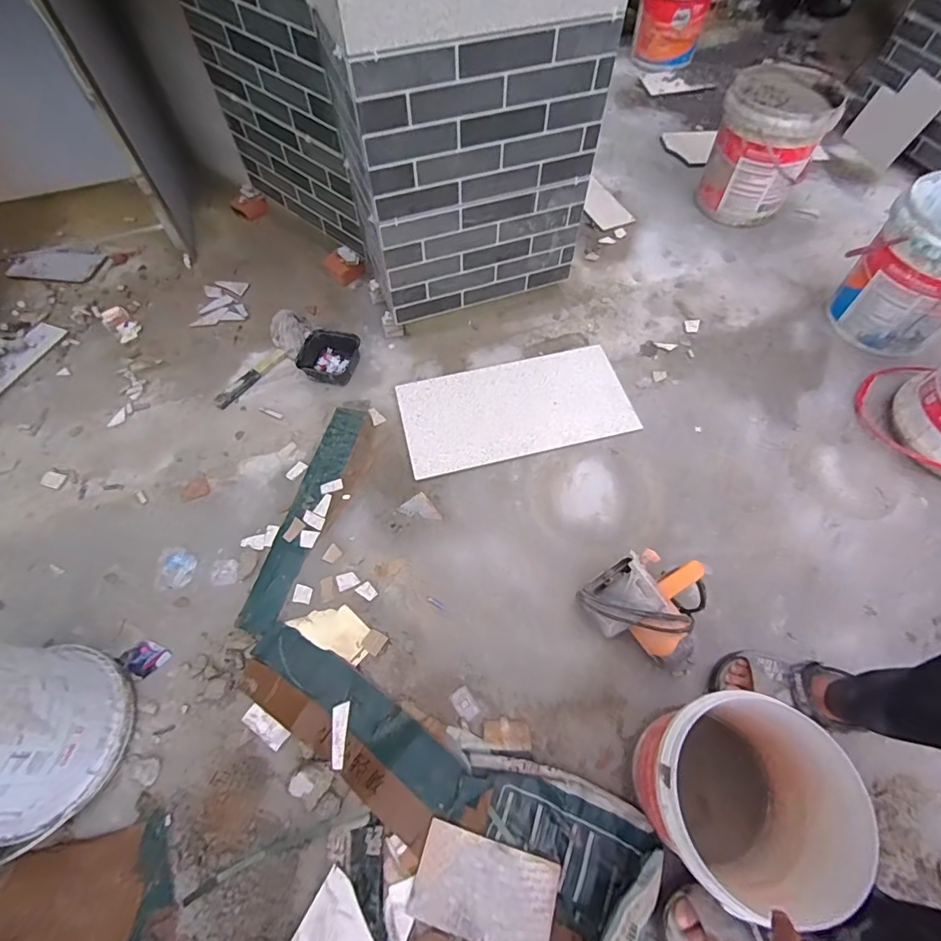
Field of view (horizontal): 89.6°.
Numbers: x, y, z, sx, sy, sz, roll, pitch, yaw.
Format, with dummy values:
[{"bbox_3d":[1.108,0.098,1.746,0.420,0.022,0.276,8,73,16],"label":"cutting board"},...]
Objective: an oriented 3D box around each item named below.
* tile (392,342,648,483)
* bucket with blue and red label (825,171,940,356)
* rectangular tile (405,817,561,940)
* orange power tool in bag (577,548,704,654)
[{"bbox_3d":[0.122,-0.173,1.287,0.602,0.010,0.305,-13,62,-8],"label":"tile"},{"bbox_3d":[1.199,-0.529,1.243,0.328,0.352,0.320,37,69,18],"label":"bucket with blue and red label"},{"bbox_3d":[0.024,0.695,0.784,0.229,0.013,0.132,15,64,9],"label":"rectangular tile"},{"bbox_3d":[0.352,0.254,0.943,0.193,0.120,0.184,-1,63,1],"label":"orange power tool in bag"}]

